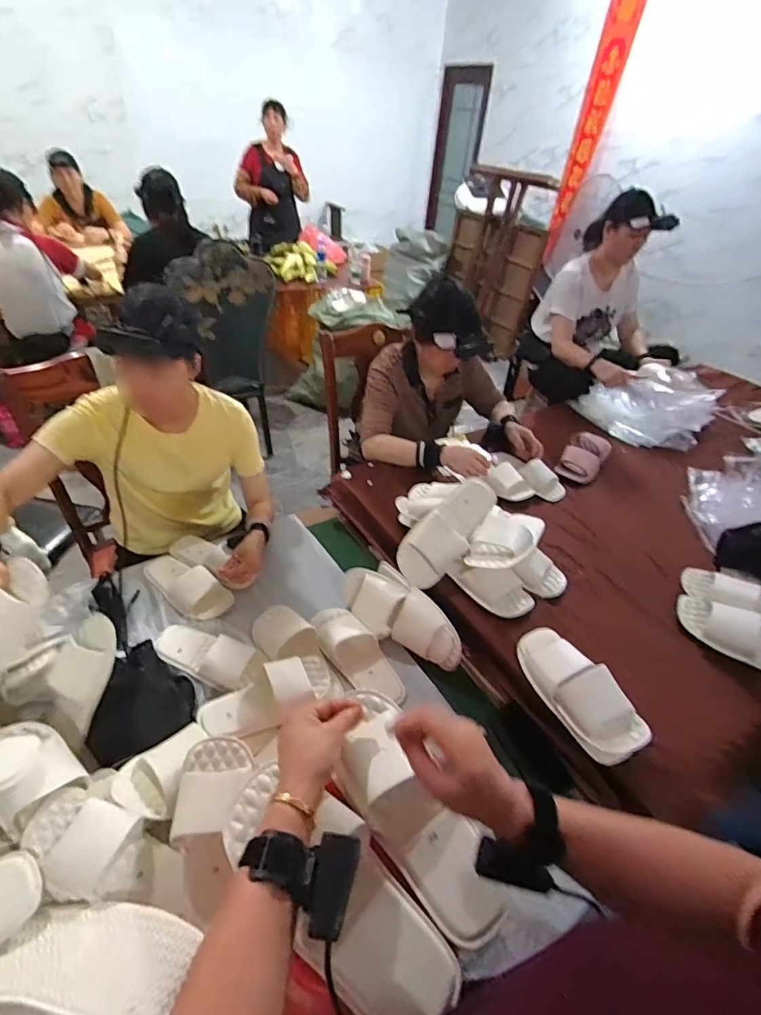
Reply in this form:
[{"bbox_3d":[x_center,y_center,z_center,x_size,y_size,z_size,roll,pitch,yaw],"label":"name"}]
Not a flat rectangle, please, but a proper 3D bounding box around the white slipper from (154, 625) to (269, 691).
[{"bbox_3d":[-0.328,0.278,0.899,0.214,0.050,0.092,13,40,8],"label":"white slipper"}]

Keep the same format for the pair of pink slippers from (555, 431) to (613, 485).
[{"bbox_3d":[0.623,-0.160,1.434,0.117,0.057,0.250,28,44,24],"label":"pair of pink slippers"}]

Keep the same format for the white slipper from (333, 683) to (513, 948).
[{"bbox_3d":[0.026,0.324,0.523,0.099,0.055,0.263,-19,52,-28],"label":"white slipper"}]

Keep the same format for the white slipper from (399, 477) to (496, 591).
[{"bbox_3d":[0.146,0.049,1.014,0.107,0.076,0.275,37,79,32],"label":"white slipper"}]

